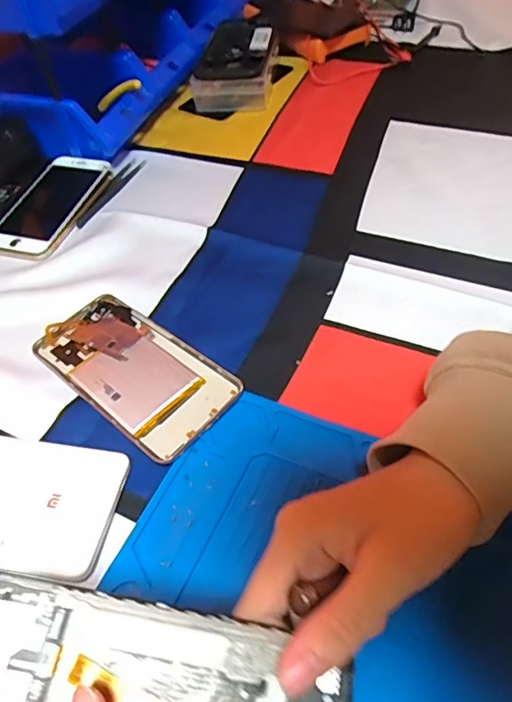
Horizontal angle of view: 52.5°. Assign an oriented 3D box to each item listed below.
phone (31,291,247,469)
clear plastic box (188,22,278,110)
[{"bbox_3d":[-0.086,0.010,0.360,0.151,0.006,0.074,33,61,28],"label":"phone"},{"bbox_3d":[-0.020,-0.347,0.622,0.087,0.047,0.159,4,51,9],"label":"clear plastic box"}]

